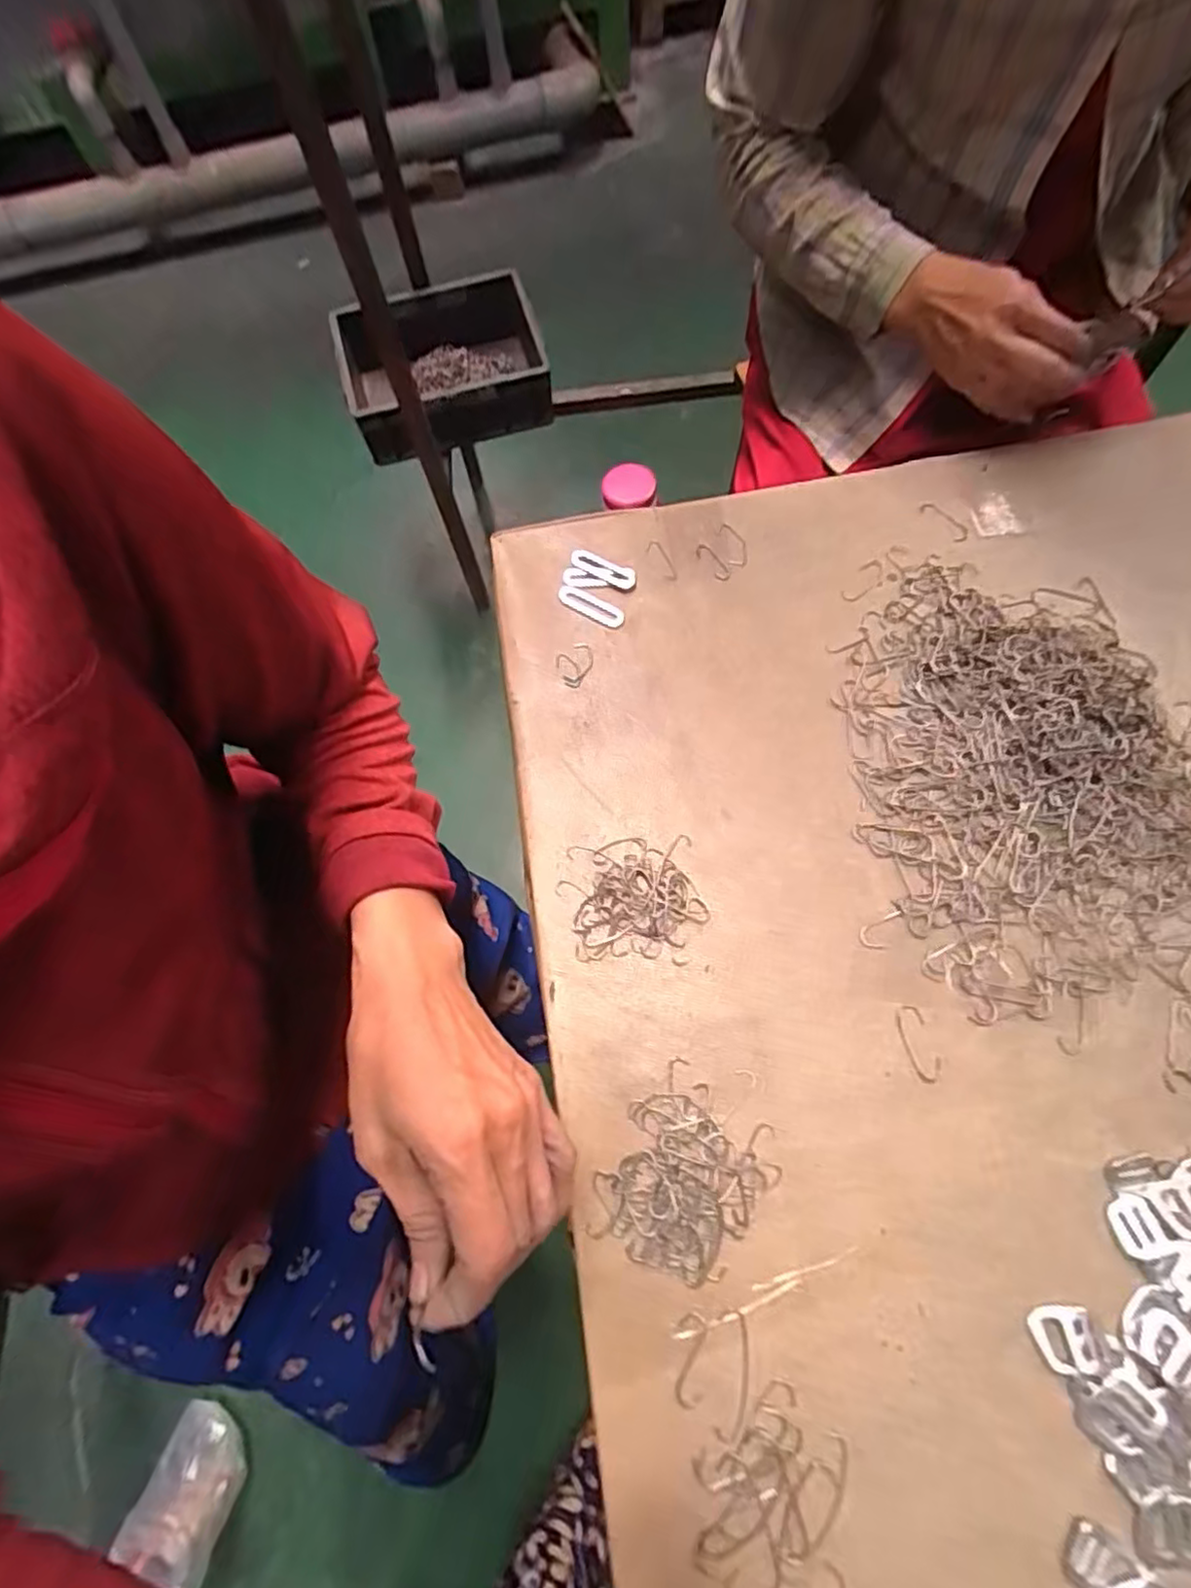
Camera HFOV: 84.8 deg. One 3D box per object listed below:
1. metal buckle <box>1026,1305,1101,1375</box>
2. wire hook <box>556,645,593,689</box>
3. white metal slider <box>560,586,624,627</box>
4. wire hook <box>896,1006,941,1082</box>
[{"bbox_3d":[0.224,0.261,0.312,0.027,0.005,0.026,-7,68,0],"label":"metal buckle"},{"bbox_3d":[-0.016,-0.094,0.469,0.025,0.004,0.035,25,72,12],"label":"wire hook"},{"bbox_3d":[-0.004,-0.141,0.487,0.054,0.004,0.016,28,73,13],"label":"white metal slider"},{"bbox_3d":[0.180,0.139,0.363,0.016,0.004,0.040,-15,68,-3],"label":"wire hook"}]

